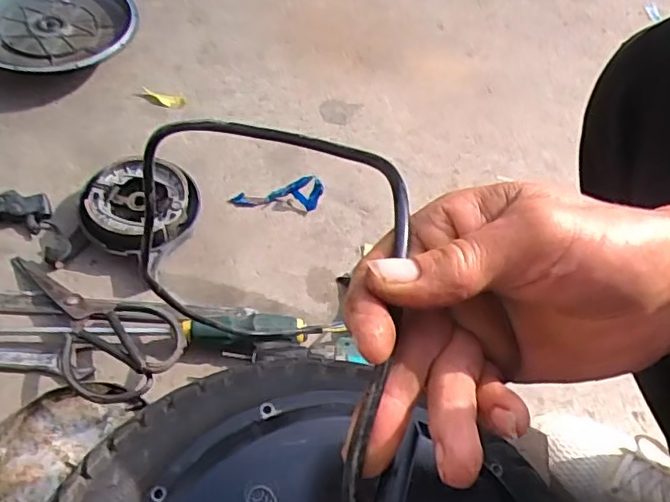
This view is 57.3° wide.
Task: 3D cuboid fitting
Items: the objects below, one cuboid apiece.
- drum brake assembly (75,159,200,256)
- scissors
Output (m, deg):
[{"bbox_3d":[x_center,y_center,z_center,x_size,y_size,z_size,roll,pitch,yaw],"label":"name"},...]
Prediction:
[{"bbox_3d":[-0.209,-0.050,0.657,0.121,0.036,0.115,-14,55,-17],"label":"drum brake assembly"},{"bbox_3d":[-0.221,0.059,0.586,0.104,0.022,0.199,-26,55,-23],"label":"scissors"}]

